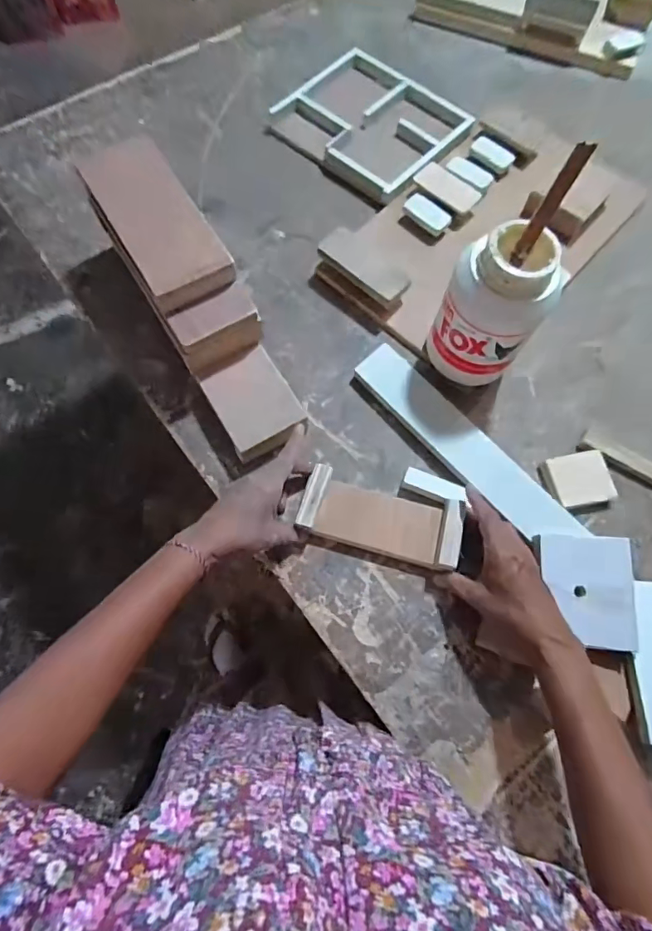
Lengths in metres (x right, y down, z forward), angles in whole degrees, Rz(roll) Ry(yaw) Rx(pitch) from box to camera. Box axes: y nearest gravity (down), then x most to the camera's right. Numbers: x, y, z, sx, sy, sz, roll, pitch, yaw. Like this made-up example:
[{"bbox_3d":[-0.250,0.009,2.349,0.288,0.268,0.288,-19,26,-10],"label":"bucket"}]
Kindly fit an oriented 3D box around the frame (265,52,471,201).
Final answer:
[{"bbox_3d":[0.064,-0.477,0.664,0.225,0.020,0.198,42,75,12],"label":"frame"}]

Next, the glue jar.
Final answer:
[{"bbox_3d":[0.159,-0.147,0.486,0.080,0.176,0.091,-42,77,-15],"label":"glue jar"}]

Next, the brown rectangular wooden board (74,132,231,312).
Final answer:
[{"bbox_3d":[-0.175,-0.249,0.482,0.082,0.026,0.200,-30,74,-11],"label":"brown rectangular wooden board"}]

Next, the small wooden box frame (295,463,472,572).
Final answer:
[{"bbox_3d":[0.057,0.044,0.490,0.156,0.036,0.092,14,70,3],"label":"small wooden box frame"}]

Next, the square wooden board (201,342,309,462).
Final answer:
[{"bbox_3d":[-0.074,-0.061,0.507,0.079,0.035,0.098,-29,74,-11],"label":"square wooden board"}]

